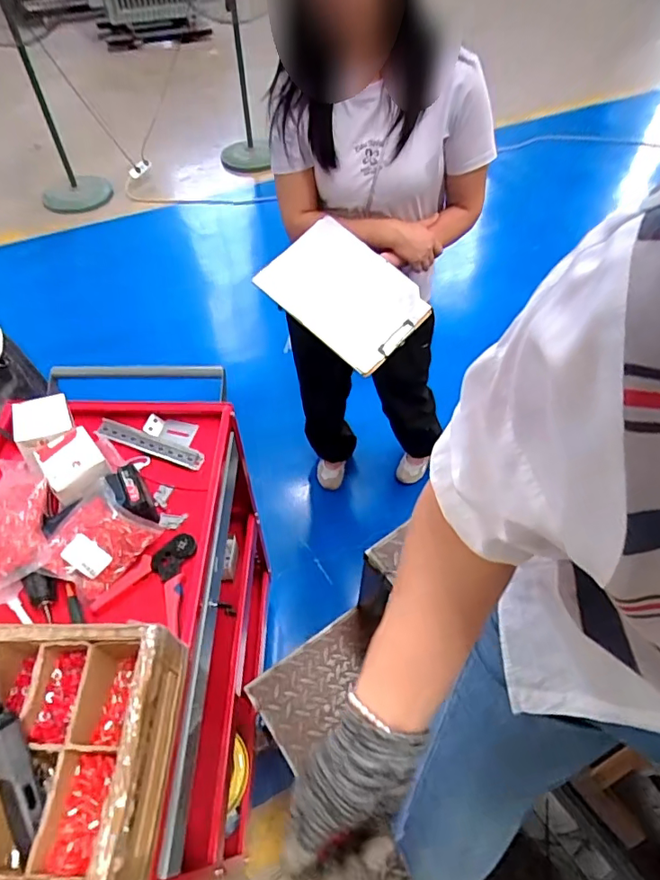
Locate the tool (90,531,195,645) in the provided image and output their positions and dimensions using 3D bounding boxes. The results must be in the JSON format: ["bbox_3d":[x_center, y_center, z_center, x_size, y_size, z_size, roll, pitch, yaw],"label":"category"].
[{"bbox_3d":[-0.261,0.216,0.795,0.134,0.039,0.149,15,54,11],"label":"tool"}]

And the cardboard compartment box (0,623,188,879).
[{"bbox_3d":[-0.391,0.340,0.565,0.399,0.083,0.251,1,52,0],"label":"cardboard compartment box"}]

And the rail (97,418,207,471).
[{"bbox_3d":[-0.328,0.005,0.939,0.210,0.018,0.040,17,54,12],"label":"rail"}]

